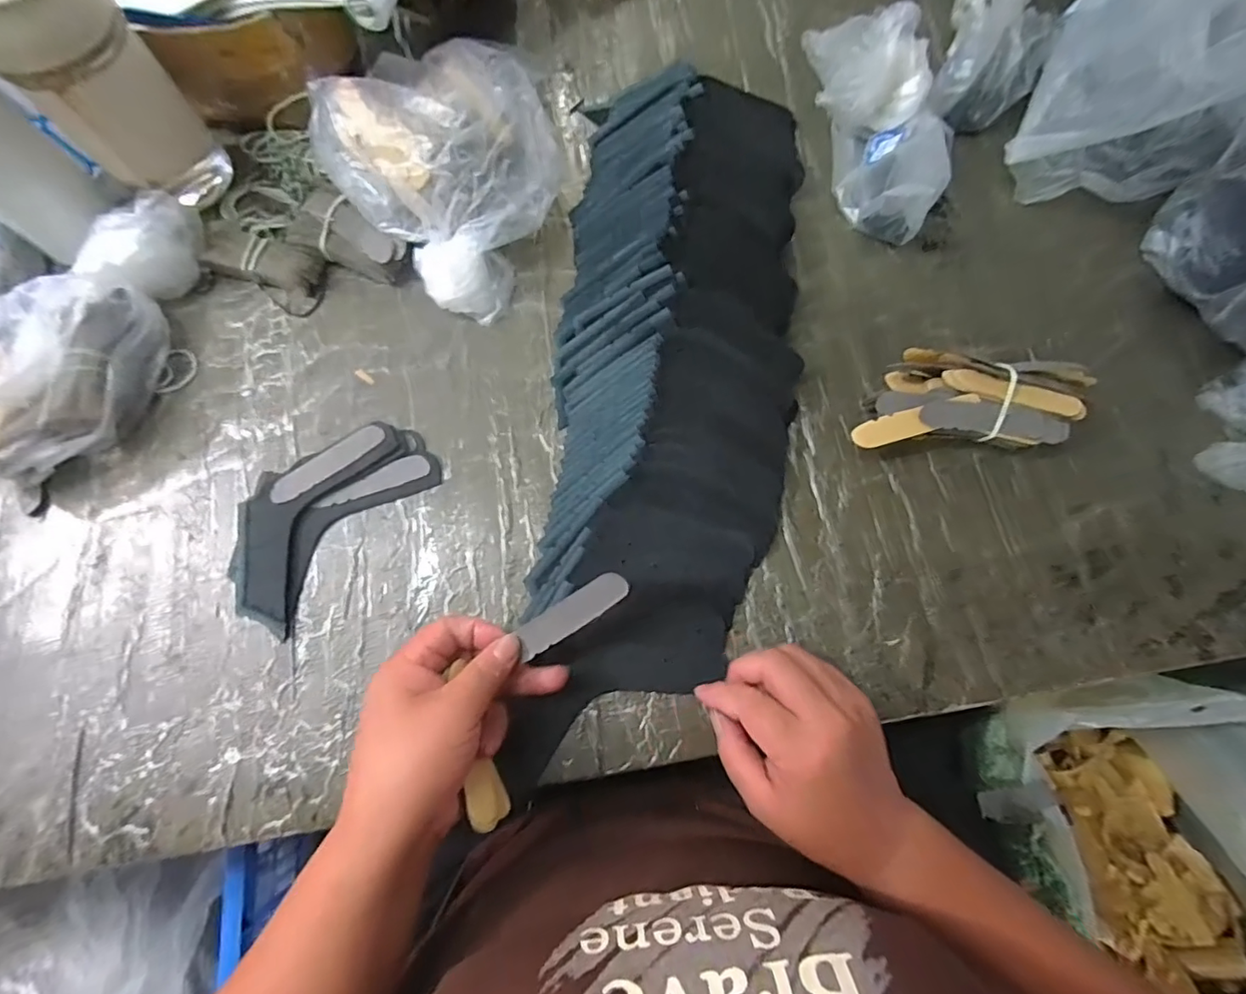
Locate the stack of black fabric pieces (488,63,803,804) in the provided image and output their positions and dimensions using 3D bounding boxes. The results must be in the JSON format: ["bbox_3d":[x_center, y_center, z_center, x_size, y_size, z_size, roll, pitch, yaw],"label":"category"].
[{"bbox_3d":[0.034,-0.079,0.383,0.169,0.044,0.505,7,81,2],"label":"stack of black fabric pieces"}]

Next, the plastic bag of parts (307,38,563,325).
[{"bbox_3d":[-0.123,-0.262,0.419,0.173,0.082,0.198,-40,78,-10],"label":"plastic bag of parts"}]

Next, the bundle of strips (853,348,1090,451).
[{"bbox_3d":[0.241,-0.067,0.385,0.153,0.045,0.065,0,74,0],"label":"bundle of strips"}]

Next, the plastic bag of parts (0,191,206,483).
[{"bbox_3d":[-0.395,-0.115,0.381,0.109,0.071,0.216,13,75,3],"label":"plastic bag of parts"}]

